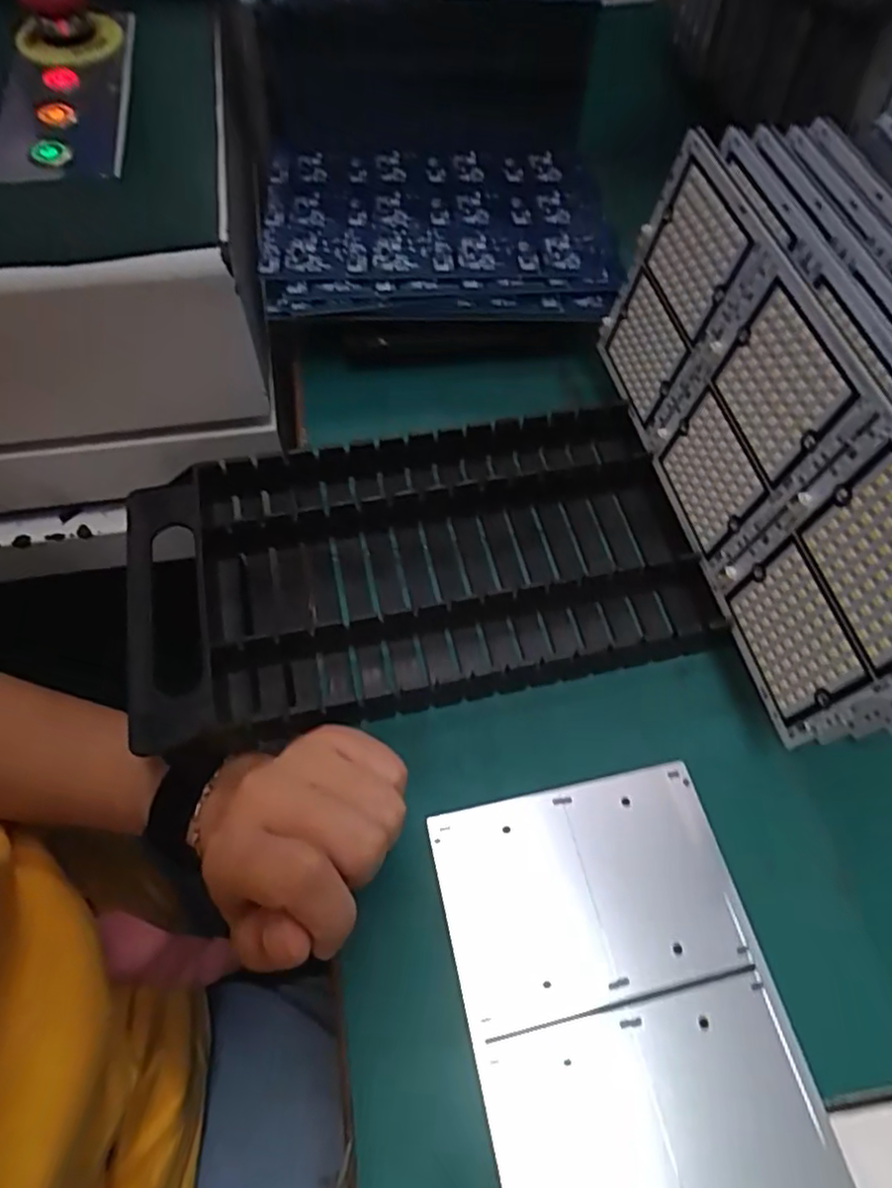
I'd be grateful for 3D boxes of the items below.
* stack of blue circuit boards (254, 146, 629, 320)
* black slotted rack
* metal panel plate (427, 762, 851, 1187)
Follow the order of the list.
[{"bbox_3d":[-0.005,-0.219,0.399,0.198,0.021,0.137,1,62,-2],"label":"stack of blue circuit boards"},{"bbox_3d":[-0.012,-0.014,0.324,0.268,0.030,0.142,-10,61,-7],"label":"black slotted rack"},{"bbox_3d":[0.076,0.186,0.230,0.111,0.005,0.236,-11,61,-8],"label":"metal panel plate"}]

